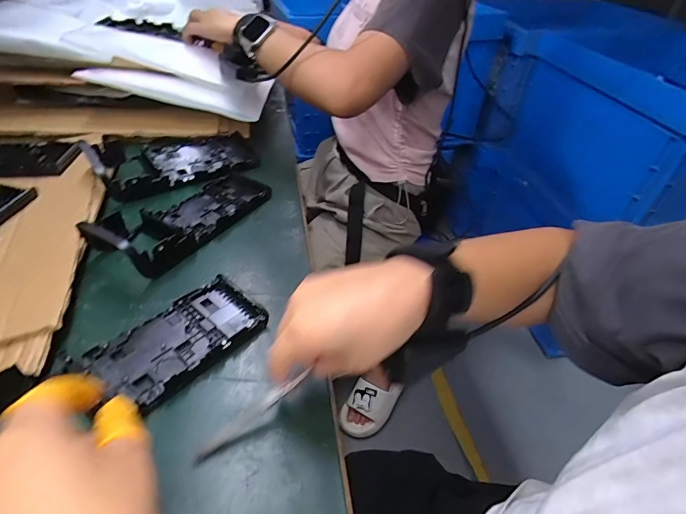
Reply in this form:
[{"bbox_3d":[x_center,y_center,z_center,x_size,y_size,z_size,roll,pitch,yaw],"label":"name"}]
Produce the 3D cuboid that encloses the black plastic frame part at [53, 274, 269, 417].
[{"bbox_3d":[-0.139,0.073,0.337,0.081,0.013,0.143,33,49,28],"label":"black plastic frame part"}]

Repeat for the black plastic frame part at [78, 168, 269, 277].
[{"bbox_3d":[-0.175,-0.060,0.450,0.084,0.053,0.218,23,45,19],"label":"black plastic frame part"}]

